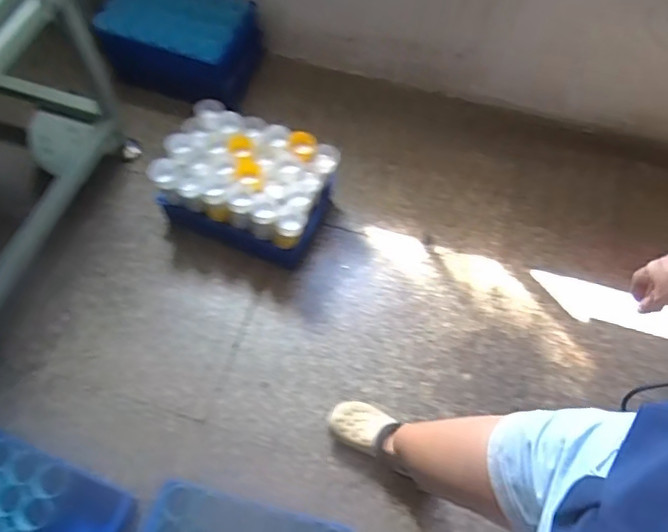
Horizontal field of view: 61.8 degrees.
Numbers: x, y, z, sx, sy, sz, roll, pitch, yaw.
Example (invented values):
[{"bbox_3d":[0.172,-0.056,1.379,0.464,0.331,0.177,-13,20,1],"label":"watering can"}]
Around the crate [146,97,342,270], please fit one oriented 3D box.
[{"bbox_3d":[-0.228,-0.207,1.468,0.412,0.231,0.278,21,64,9],"label":"crate"}]

